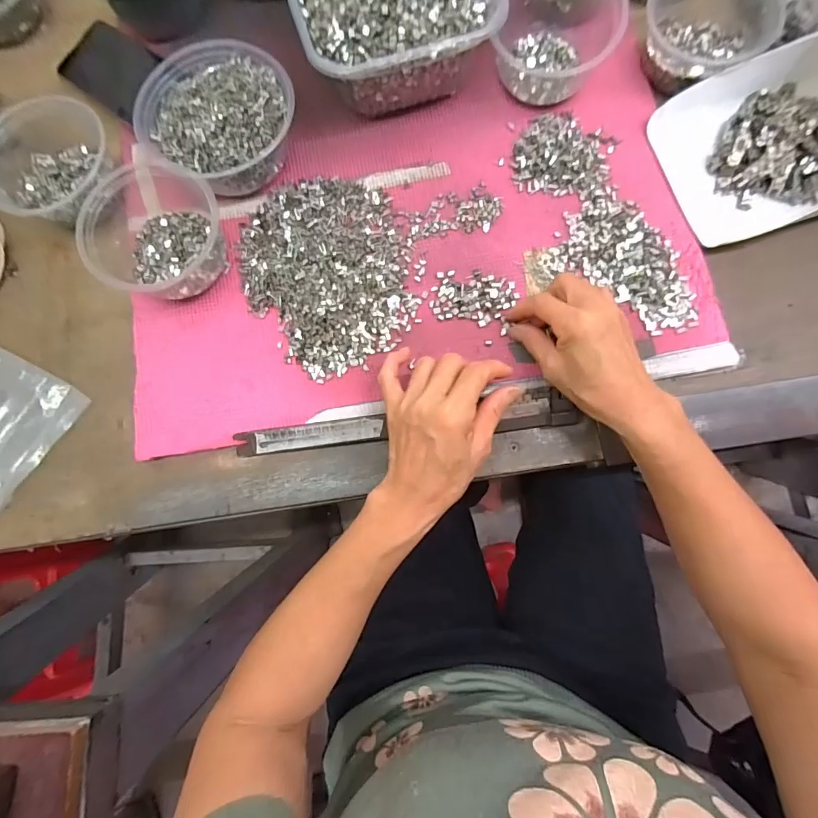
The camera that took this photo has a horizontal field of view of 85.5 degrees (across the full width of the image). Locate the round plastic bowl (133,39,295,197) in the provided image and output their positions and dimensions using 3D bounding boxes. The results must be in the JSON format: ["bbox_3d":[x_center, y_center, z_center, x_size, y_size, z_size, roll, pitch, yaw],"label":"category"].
[{"bbox_3d":[-0.172,-0.265,0.406,0.132,0.054,0.124,0,79,2],"label":"round plastic bowl"}]

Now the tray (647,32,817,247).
[{"bbox_3d":[0.326,-0.241,0.375,0.170,0.079,0.155,-18,79,-1],"label":"tray"}]

